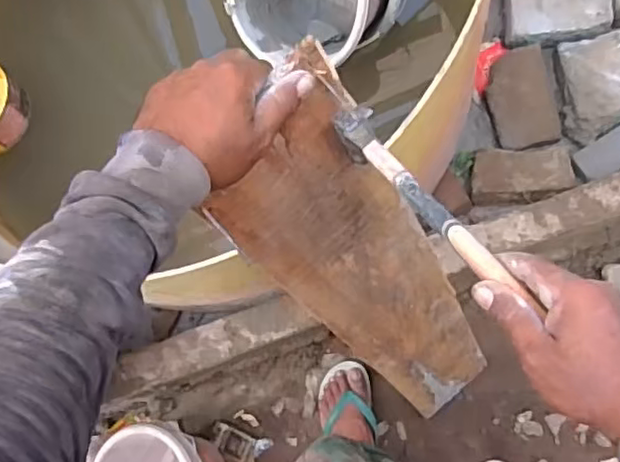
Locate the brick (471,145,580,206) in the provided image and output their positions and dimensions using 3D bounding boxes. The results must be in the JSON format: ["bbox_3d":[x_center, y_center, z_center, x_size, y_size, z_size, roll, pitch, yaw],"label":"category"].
[{"bbox_3d":[0.412,-0.115,1.246,0.195,0.043,0.115,-6,75,8],"label":"brick"}]

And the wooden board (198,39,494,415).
[{"bbox_3d":[0.128,0.118,0.916,0.174,0.998,0.015,-44,58,-3],"label":"wooden board"}]

